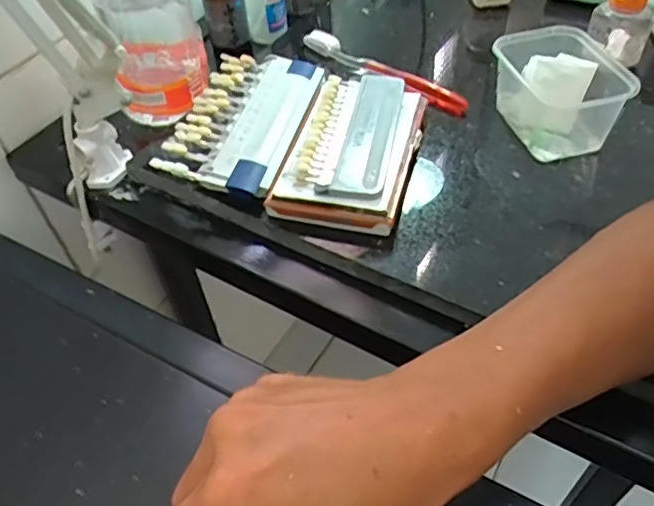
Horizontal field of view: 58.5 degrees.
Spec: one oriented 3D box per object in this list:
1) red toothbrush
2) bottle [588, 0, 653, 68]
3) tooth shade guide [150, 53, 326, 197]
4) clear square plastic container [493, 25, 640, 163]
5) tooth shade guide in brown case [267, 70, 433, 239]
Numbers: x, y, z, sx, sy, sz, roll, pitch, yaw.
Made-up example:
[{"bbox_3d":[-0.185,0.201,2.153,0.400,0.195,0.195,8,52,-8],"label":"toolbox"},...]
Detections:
[{"bbox_3d":[0.048,-0.174,0.549,0.189,0.015,0.019,33,59,27],"label":"red toothbrush"},{"bbox_3d":[0.268,-0.211,0.528,0.052,0.075,0.050,21,54,20],"label":"bottle"},{"bbox_3d":[-0.068,-0.119,0.499,0.094,0.019,0.175,9,51,11],"label":"tooth shade guide"},{"bbox_3d":[0.183,-0.126,0.472,0.084,0.067,0.110,-6,50,-1],"label":"clear square plastic container"},{"bbox_3d":[0.024,-0.089,0.463,0.092,0.026,0.159,11,51,13],"label":"tooth shade guide in brown case"}]

